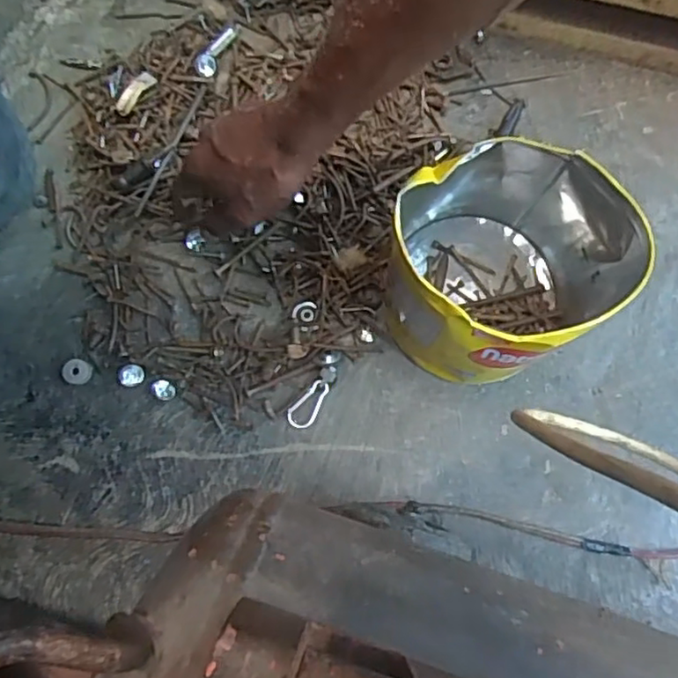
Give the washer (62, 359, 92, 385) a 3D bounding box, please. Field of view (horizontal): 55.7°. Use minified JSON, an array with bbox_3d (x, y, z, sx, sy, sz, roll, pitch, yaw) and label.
[{"bbox_3d":[-0.219,0.027,0.537,0.024,0.004,0.021,9,77,1],"label":"washer"}]

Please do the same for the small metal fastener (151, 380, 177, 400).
[{"bbox_3d":[-0.146,0.043,0.535,0.019,0.006,0.016,37,79,7],"label":"small metal fastener"}]

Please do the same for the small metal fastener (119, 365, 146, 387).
[{"bbox_3d":[-0.174,0.030,0.537,0.022,0.004,0.018,-3,77,-2],"label":"small metal fastener"}]

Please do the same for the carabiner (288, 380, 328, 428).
[{"bbox_3d":[-0.024,0.055,0.537,0.022,0.004,0.044,42,80,8],"label":"carabiner"}]

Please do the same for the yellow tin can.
[{"bbox_3d":[0.122,-0.055,0.487,0.152,0.158,0.149,2,77,-1],"label":"yellow tin can"}]

